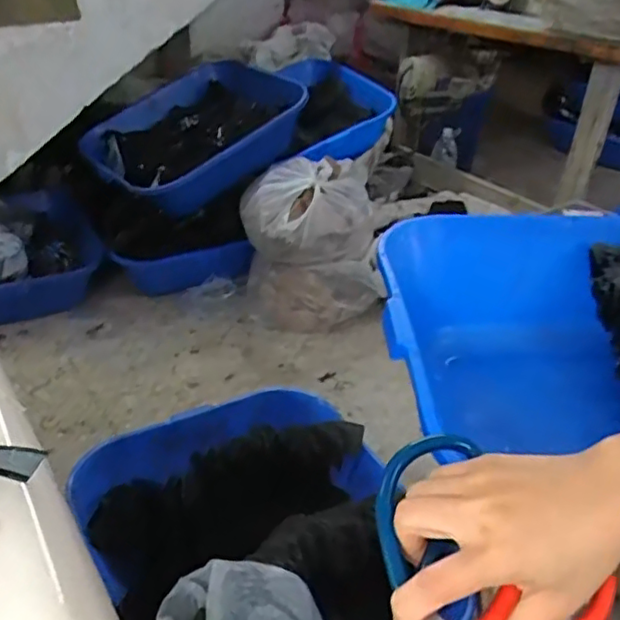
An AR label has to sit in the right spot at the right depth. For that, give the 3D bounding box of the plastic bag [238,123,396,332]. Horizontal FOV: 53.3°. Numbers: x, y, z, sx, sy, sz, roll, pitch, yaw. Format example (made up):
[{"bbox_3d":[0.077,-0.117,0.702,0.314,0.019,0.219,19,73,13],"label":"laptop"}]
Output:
[{"bbox_3d":[0.014,-0.168,1.640,0.337,0.423,0.245,-11,35,-20],"label":"plastic bag"}]

